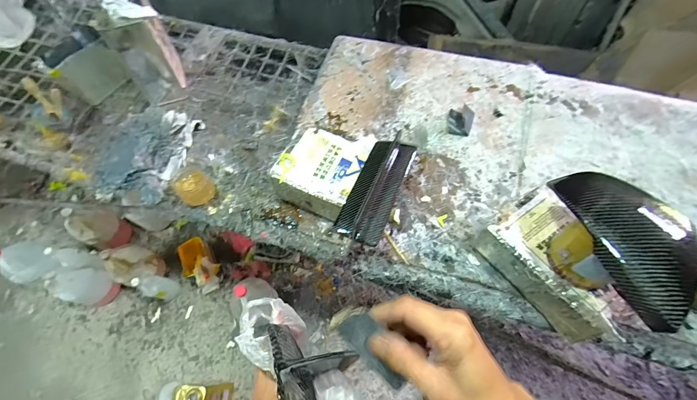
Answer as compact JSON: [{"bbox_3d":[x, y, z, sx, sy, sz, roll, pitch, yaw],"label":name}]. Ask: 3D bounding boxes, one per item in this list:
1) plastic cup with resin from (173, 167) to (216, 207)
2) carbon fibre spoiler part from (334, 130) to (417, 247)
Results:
[{"bbox_3d":[-0.368,-0.031,0.827,0.079,0.052,0.091,-37,68,-13],"label":"plastic cup with resin"},{"bbox_3d":[0.061,-0.034,0.698,0.091,0.055,0.256,20,68,13],"label":"carbon fibre spoiler part"}]

